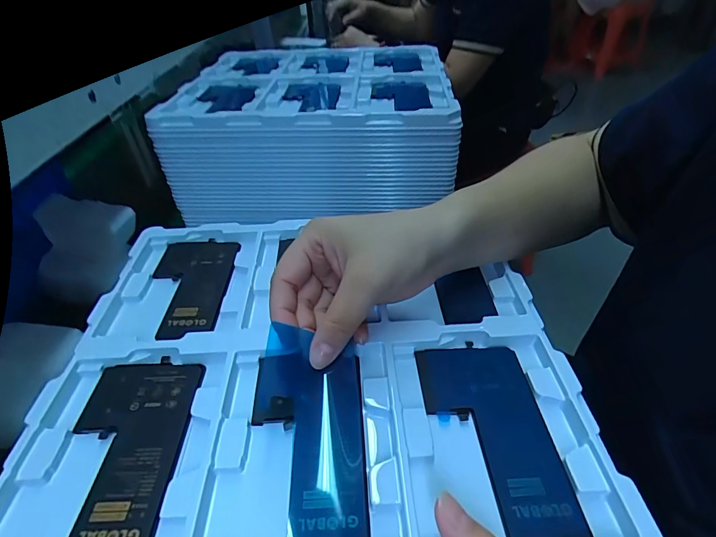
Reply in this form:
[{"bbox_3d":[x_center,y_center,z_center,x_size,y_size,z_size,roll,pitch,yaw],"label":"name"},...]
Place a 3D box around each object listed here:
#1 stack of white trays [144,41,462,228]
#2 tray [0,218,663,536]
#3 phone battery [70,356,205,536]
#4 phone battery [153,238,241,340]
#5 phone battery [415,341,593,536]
[{"bbox_3d":[-0.051,-0.203,0.539,0.323,0.135,0.300,0,41,5],"label":"stack of white trays"},{"bbox_3d":[-0.030,0.056,0.263,0.312,0.020,0.278,-5,41,0],"label":"tray"},{"bbox_3d":[-0.130,0.100,0.220,0.065,0.005,0.110,-6,41,-1],"label":"phone battery"},{"bbox_3d":[-0.139,0.013,0.319,0.068,0.005,0.111,-3,41,1],"label":"phone battery"},{"bbox_3d":[0.074,0.090,0.223,0.062,0.006,0.109,-5,41,0],"label":"phone battery"}]

